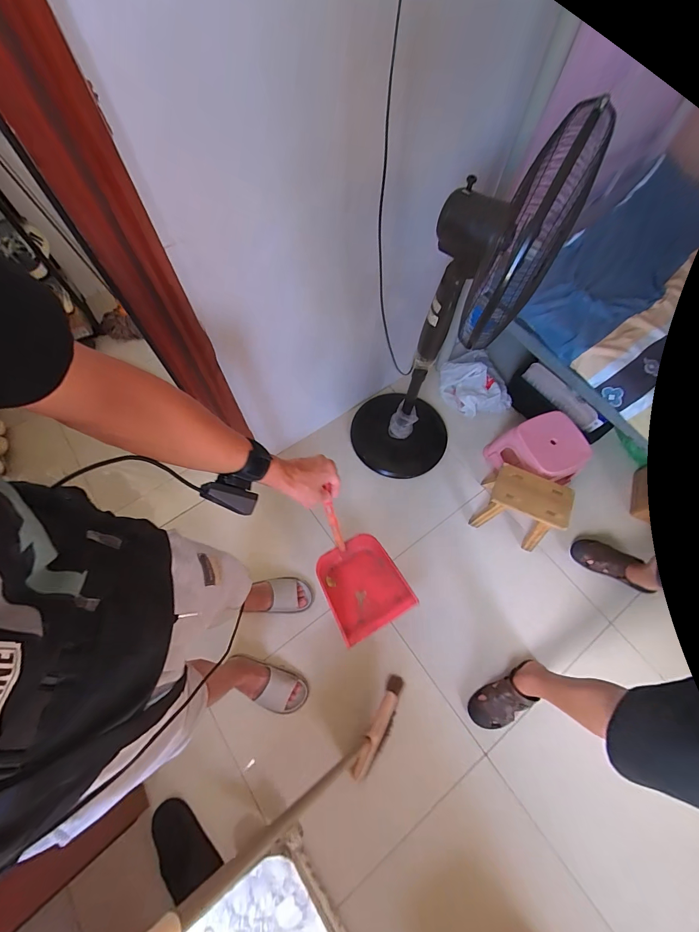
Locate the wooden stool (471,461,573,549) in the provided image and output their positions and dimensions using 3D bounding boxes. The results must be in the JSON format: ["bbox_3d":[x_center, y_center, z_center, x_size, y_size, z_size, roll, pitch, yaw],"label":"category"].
[{"bbox_3d":[0.579,0.141,1.270,0.271,0.219,0.197,19,68,7],"label":"wooden stool"}]

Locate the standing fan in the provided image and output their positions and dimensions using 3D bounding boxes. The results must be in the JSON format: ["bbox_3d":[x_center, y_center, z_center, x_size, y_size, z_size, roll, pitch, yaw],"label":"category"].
[{"bbox_3d":[0.248,-0.309,1.051,0.323,1.046,0.336,9,67,3],"label":"standing fan"}]

